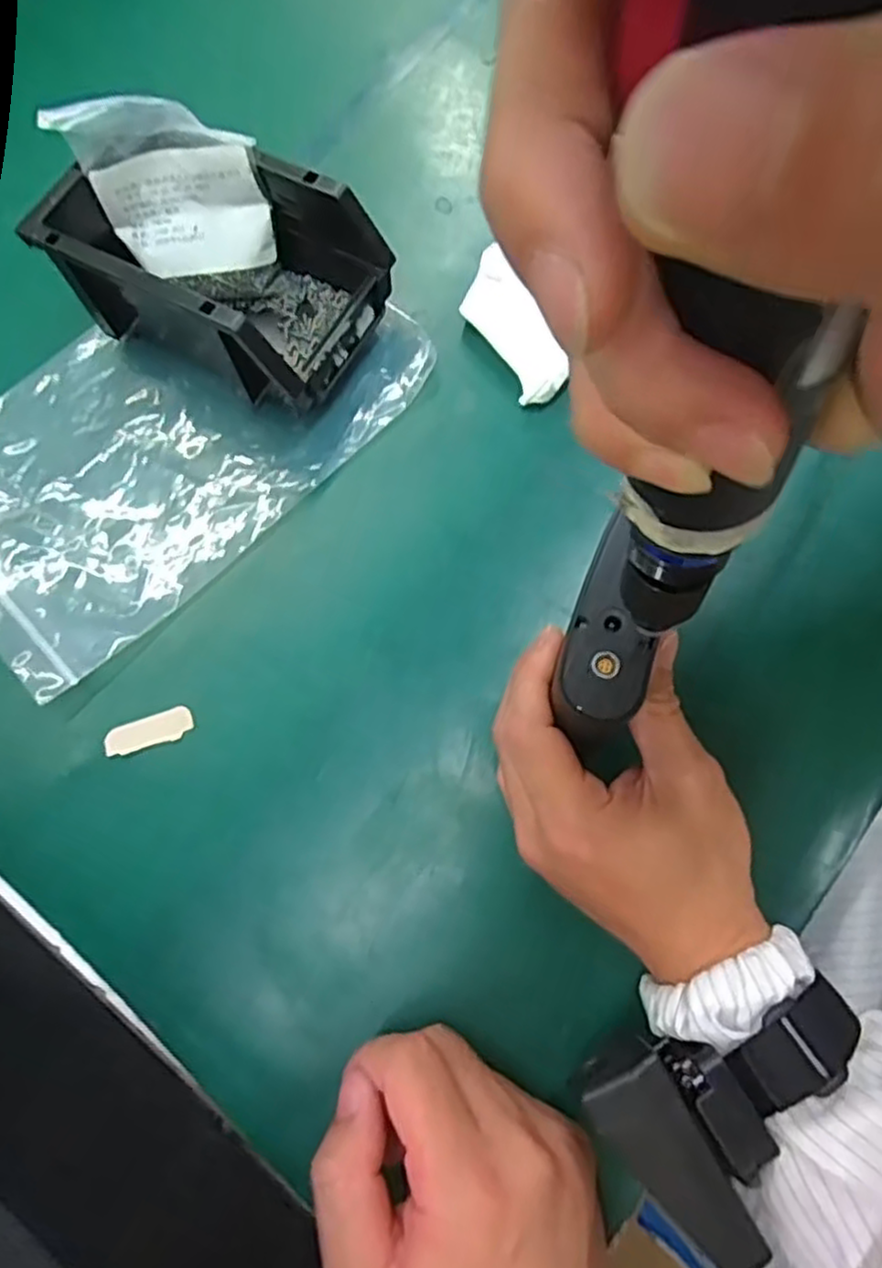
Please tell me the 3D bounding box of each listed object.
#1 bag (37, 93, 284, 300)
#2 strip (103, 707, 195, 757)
[{"bbox_3d":[-0.139,-0.227,0.389,0.095,0.103,0.044,4,71,3],"label":"bag"},{"bbox_3d":[-0.139,0.046,0.342,0.041,0.004,0.015,-19,71,-7],"label":"strip"}]

